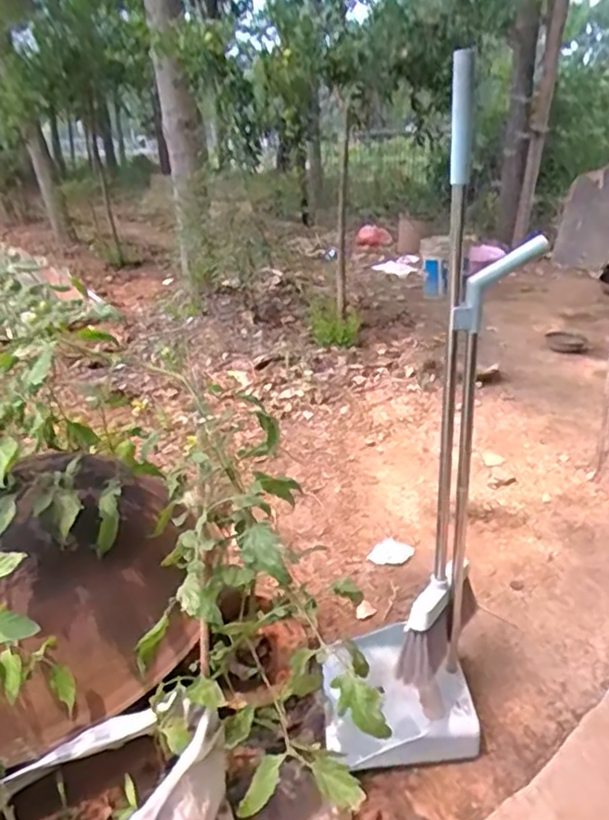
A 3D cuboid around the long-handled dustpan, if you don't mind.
[{"bbox_3d":[0.178,0.080,0.882,0.225,0.995,0.271,6,26,16],"label":"long-handled dustpan"}]

